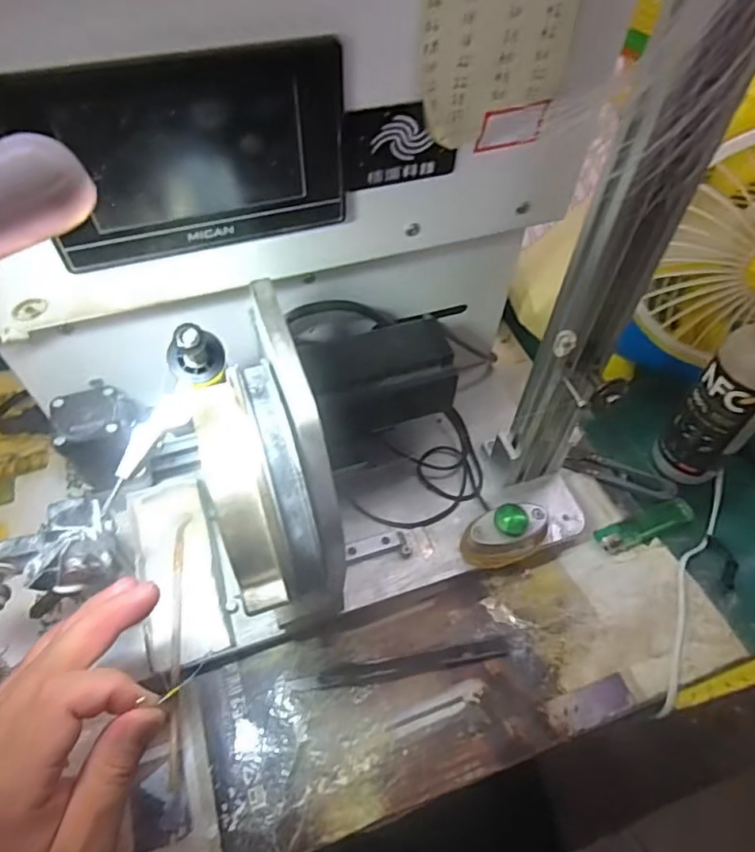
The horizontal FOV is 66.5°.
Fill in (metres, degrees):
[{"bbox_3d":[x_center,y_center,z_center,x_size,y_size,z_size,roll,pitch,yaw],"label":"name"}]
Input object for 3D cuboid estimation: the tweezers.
[{"bbox_3d":[0.018,0.159,0.386,0.146,0.004,0.013,-7,55,-7],"label":"tweezers"}]

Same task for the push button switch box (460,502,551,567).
[{"bbox_3d":[0.090,0.076,0.404,0.060,0.031,0.030,-17,56,-14],"label":"push button switch box"}]

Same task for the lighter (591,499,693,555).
[{"bbox_3d":[0.206,0.076,0.440,0.080,0.008,0.019,-17,57,-14],"label":"lighter"}]

